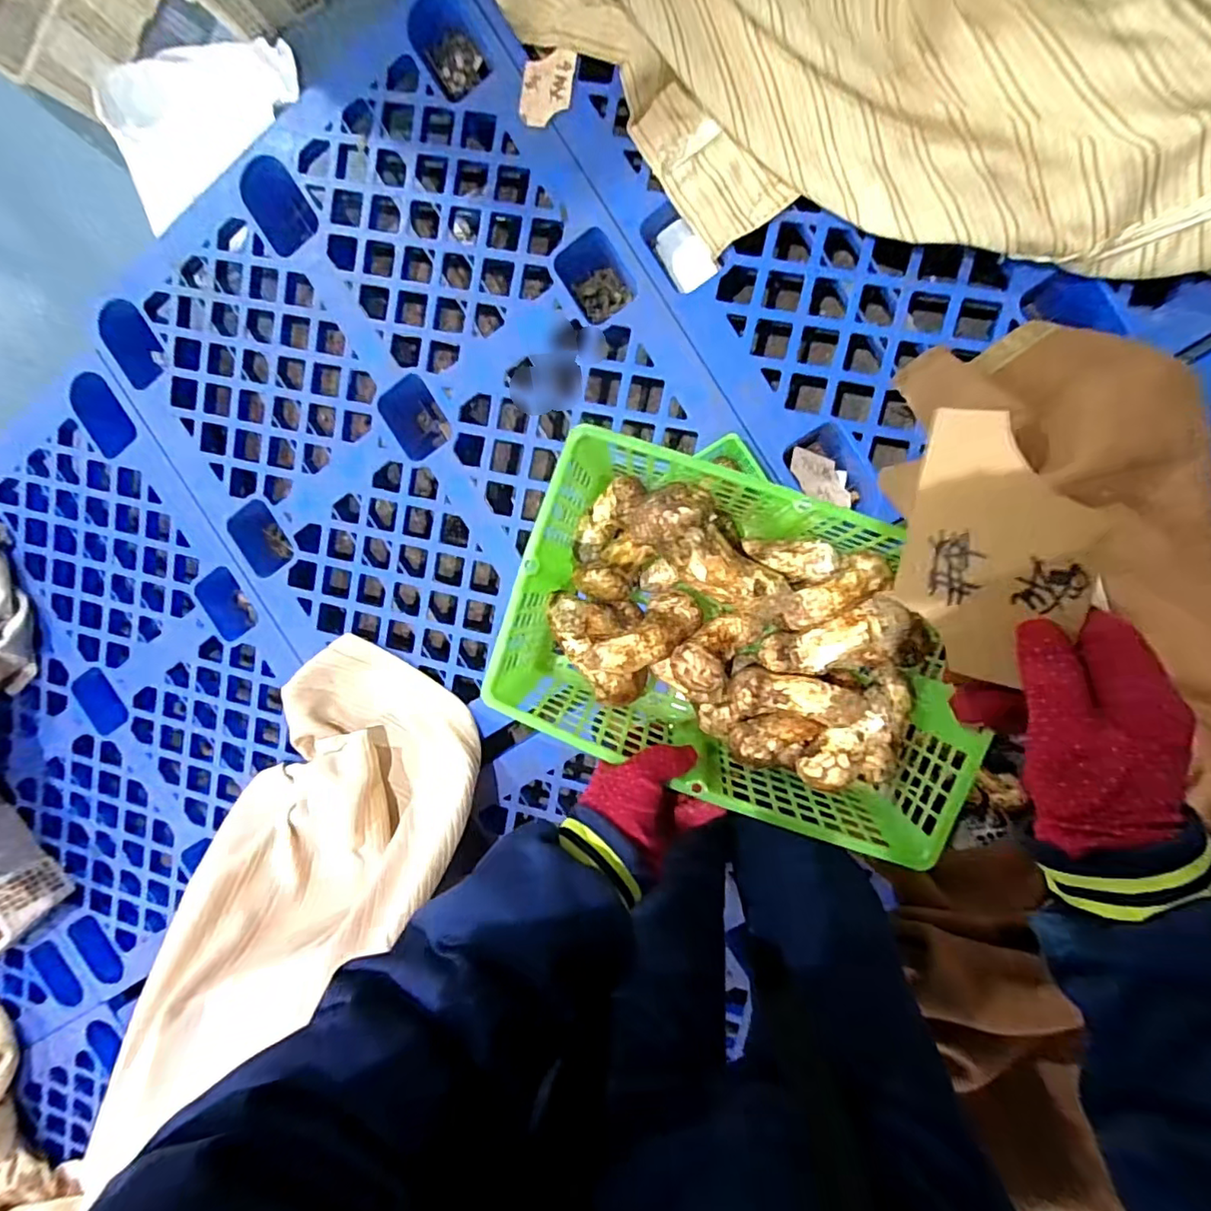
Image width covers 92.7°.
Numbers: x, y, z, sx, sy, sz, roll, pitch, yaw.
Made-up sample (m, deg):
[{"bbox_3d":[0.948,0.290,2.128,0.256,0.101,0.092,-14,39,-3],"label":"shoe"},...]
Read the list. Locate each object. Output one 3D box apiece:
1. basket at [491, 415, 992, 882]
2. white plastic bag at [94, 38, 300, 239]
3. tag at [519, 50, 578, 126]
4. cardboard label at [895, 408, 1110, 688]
[{"bbox_3d":[0.105,0.025,0.439,0.332,0.094,0.213,20,98,5],"label":"basket"},{"bbox_3d":[-0.831,-1.011,1.197,0.441,0.149,0.215,-33,90,12],"label":"white plastic bag"},{"bbox_3d":[-0.096,-0.838,0.938,0.083,0.010,0.105,13,101,9],"label":"tag"},{"bbox_3d":[0.199,-0.028,0.296,0.083,0.005,0.130,18,112,36],"label":"cardboard label"}]

